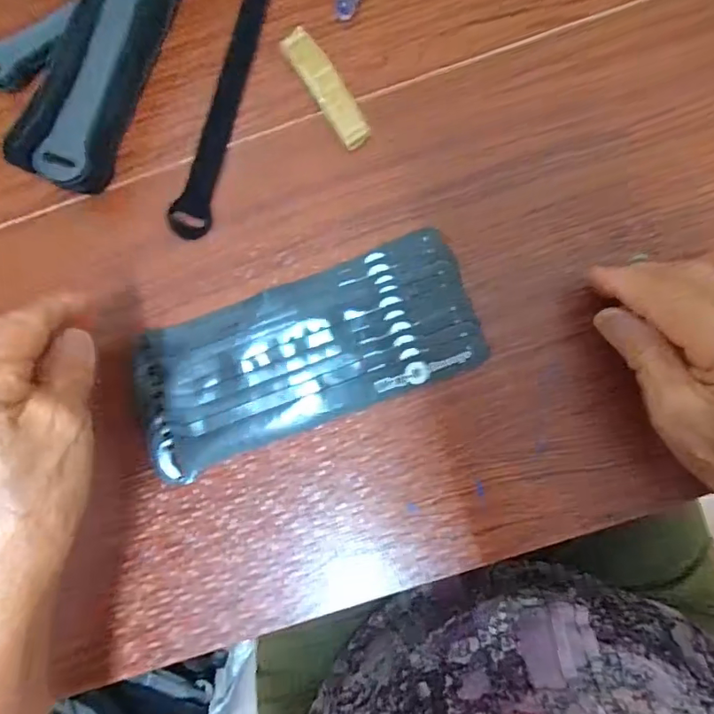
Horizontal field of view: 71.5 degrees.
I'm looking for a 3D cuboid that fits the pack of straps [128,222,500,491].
[{"bbox_3d":[-0.031,-0.003,0.291,0.199,0.011,0.085,-22,81,2],"label":"pack of straps"}]

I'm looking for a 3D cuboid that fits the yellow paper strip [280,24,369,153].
[{"bbox_3d":[-0.019,-0.170,0.312,0.020,0.006,0.085,-31,81,1],"label":"yellow paper strip"}]

